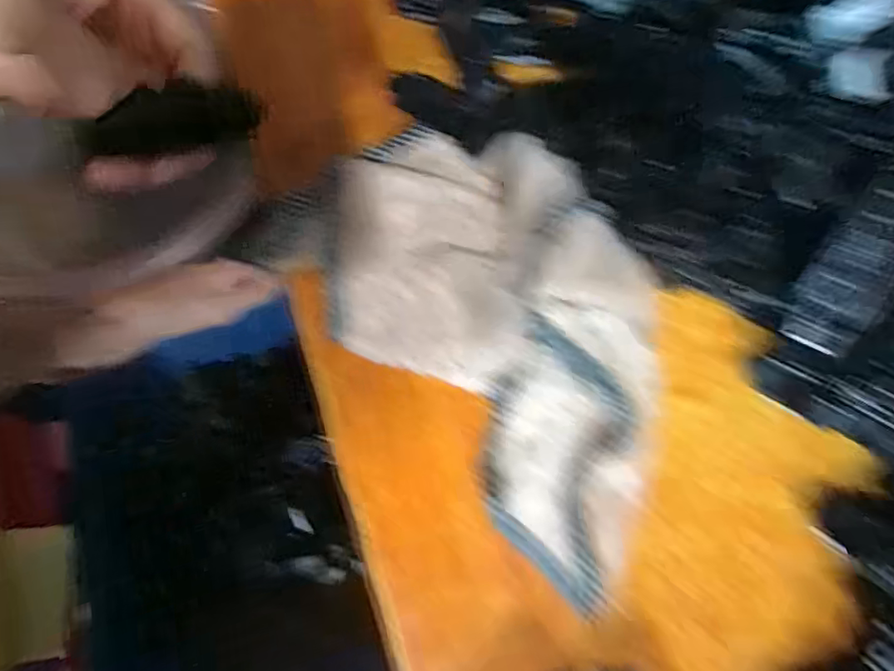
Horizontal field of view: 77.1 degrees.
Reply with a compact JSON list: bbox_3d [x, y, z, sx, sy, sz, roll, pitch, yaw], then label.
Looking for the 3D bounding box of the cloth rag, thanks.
[{"bbox_3d":[0.027,-0.004,0.225,0.109,0.036,0.188,-41,81,-11],"label":"cloth rag"}]

